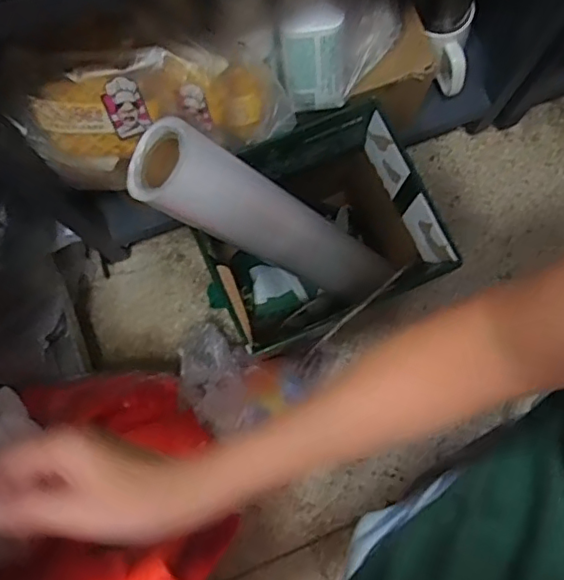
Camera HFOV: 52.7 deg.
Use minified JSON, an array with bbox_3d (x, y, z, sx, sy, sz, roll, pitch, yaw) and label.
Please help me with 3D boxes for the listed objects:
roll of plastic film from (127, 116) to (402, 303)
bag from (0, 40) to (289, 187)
[{"bbox_3d":[0.005,-0.053,0.551,0.059,0.331,0.070,3,76,42],"label":"roll of plastic film"},{"bbox_3d":[-0.104,-0.148,0.478,0.219,0.106,0.061,-15,80,-3],"label":"bag"}]

